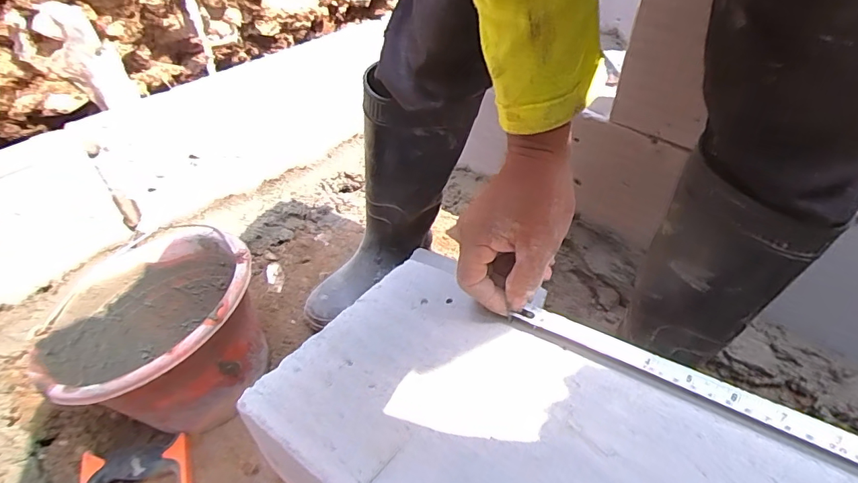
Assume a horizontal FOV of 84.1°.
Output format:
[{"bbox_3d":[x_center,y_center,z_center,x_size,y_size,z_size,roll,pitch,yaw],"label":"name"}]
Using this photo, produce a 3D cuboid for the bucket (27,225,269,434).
[{"bbox_3d":[-0.328,0.106,0.588,0.222,0.161,0.251,-31,50,-26],"label":"bucket"}]

